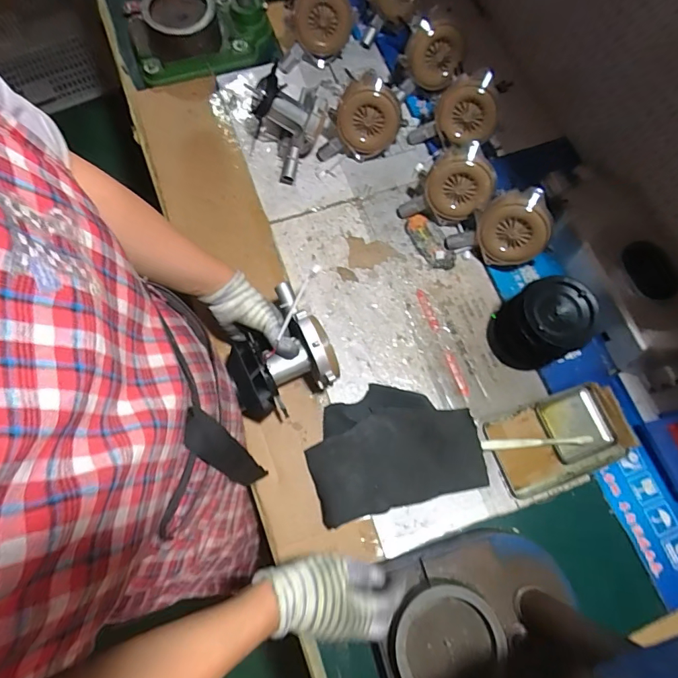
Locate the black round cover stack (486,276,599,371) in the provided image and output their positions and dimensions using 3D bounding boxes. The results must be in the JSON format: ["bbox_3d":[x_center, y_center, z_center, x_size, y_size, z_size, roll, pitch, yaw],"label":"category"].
[{"bbox_3d":[0.285,-0.020,0.604,0.098,0.128,0.090,1,73,-4],"label":"black round cover stack"}]

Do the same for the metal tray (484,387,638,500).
[{"bbox_3d":[0.325,0.146,0.608,0.199,0.026,0.116,-19,75,-10],"label":"metal tray"}]

